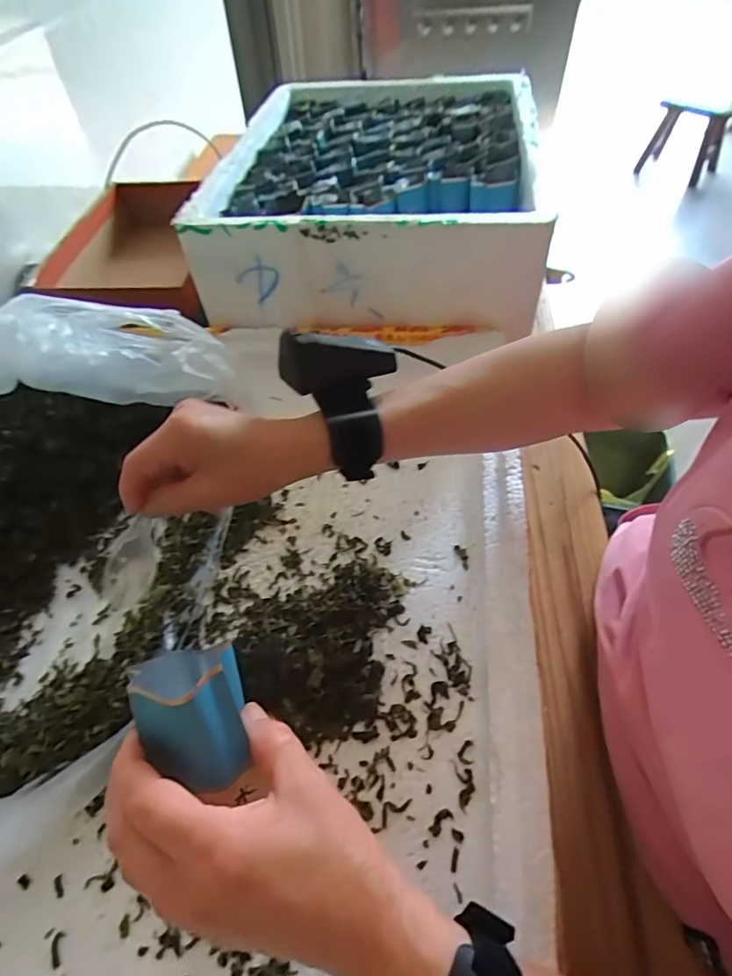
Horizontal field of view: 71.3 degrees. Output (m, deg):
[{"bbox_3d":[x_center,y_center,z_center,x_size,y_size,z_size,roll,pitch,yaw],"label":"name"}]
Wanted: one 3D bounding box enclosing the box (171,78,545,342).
[{"bbox_3d":[0.018,-0.403,0.668,0.357,0.111,0.519,4,53,5],"label":"box"}]

